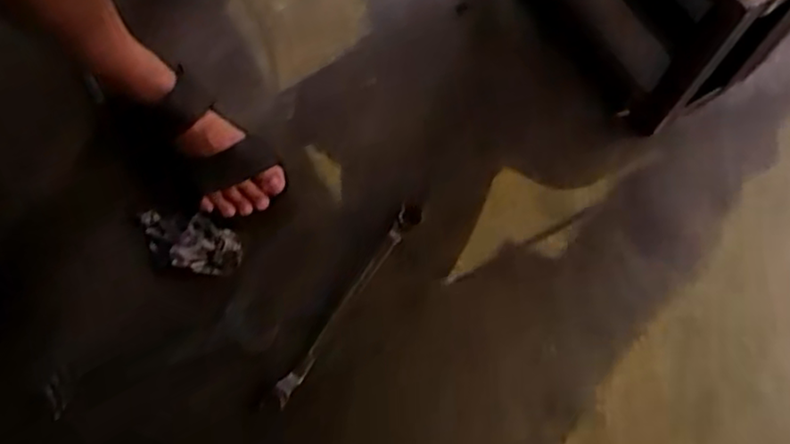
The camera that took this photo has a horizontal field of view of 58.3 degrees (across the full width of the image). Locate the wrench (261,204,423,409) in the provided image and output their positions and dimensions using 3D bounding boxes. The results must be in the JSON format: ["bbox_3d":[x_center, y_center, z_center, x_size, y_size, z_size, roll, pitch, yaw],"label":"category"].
[{"bbox_3d":[-0.051,0.085,0.742,0.022,0.017,0.256,34,76,10],"label":"wrench"}]

